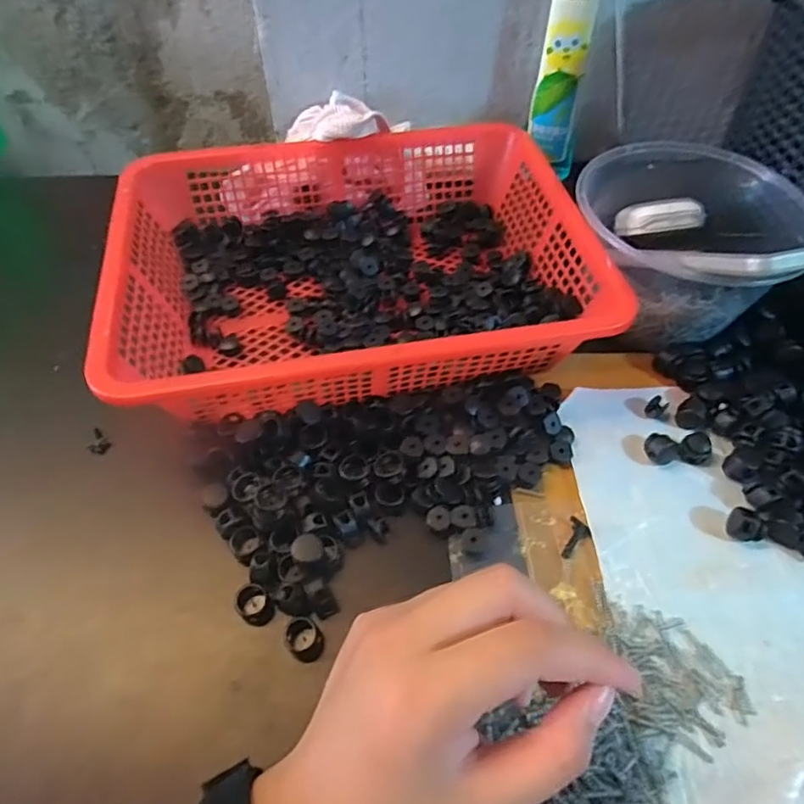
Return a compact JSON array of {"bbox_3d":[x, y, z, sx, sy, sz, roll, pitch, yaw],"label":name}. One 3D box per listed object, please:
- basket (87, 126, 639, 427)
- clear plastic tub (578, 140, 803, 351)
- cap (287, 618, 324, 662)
[{"bbox_3d":[-0.031,-0.093,0.392,0.298,0.068,0.222,-7,53,-6],"label":"basket"},{"bbox_3d":[0.187,-0.105,0.391,0.144,0.078,0.146,0,53,-1],"label":"clear plastic tub"},{"bbox_3d":[-0.047,0.116,0.277,0.016,0.009,0.019,-34,61,-23],"label":"cap"}]

